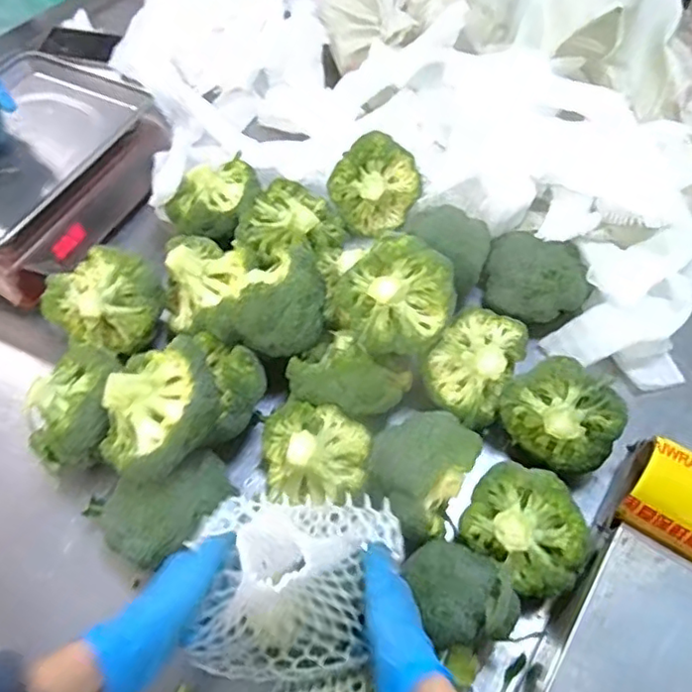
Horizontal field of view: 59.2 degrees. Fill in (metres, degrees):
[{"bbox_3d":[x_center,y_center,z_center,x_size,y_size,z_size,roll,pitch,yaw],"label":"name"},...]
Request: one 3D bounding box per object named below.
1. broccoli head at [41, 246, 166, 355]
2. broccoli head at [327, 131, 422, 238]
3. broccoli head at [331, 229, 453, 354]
[{"bbox_3d":[-0.288,-0.057,0.721,0.130,0.084,0.104,30,61,15],"label":"broccoli head"},{"bbox_3d":[0.037,-0.214,0.816,0.124,0.109,0.058,-56,32,9],"label":"broccoli head"},{"bbox_3d":[0.054,-0.053,0.660,0.124,0.063,0.123,32,93,11],"label":"broccoli head"}]

